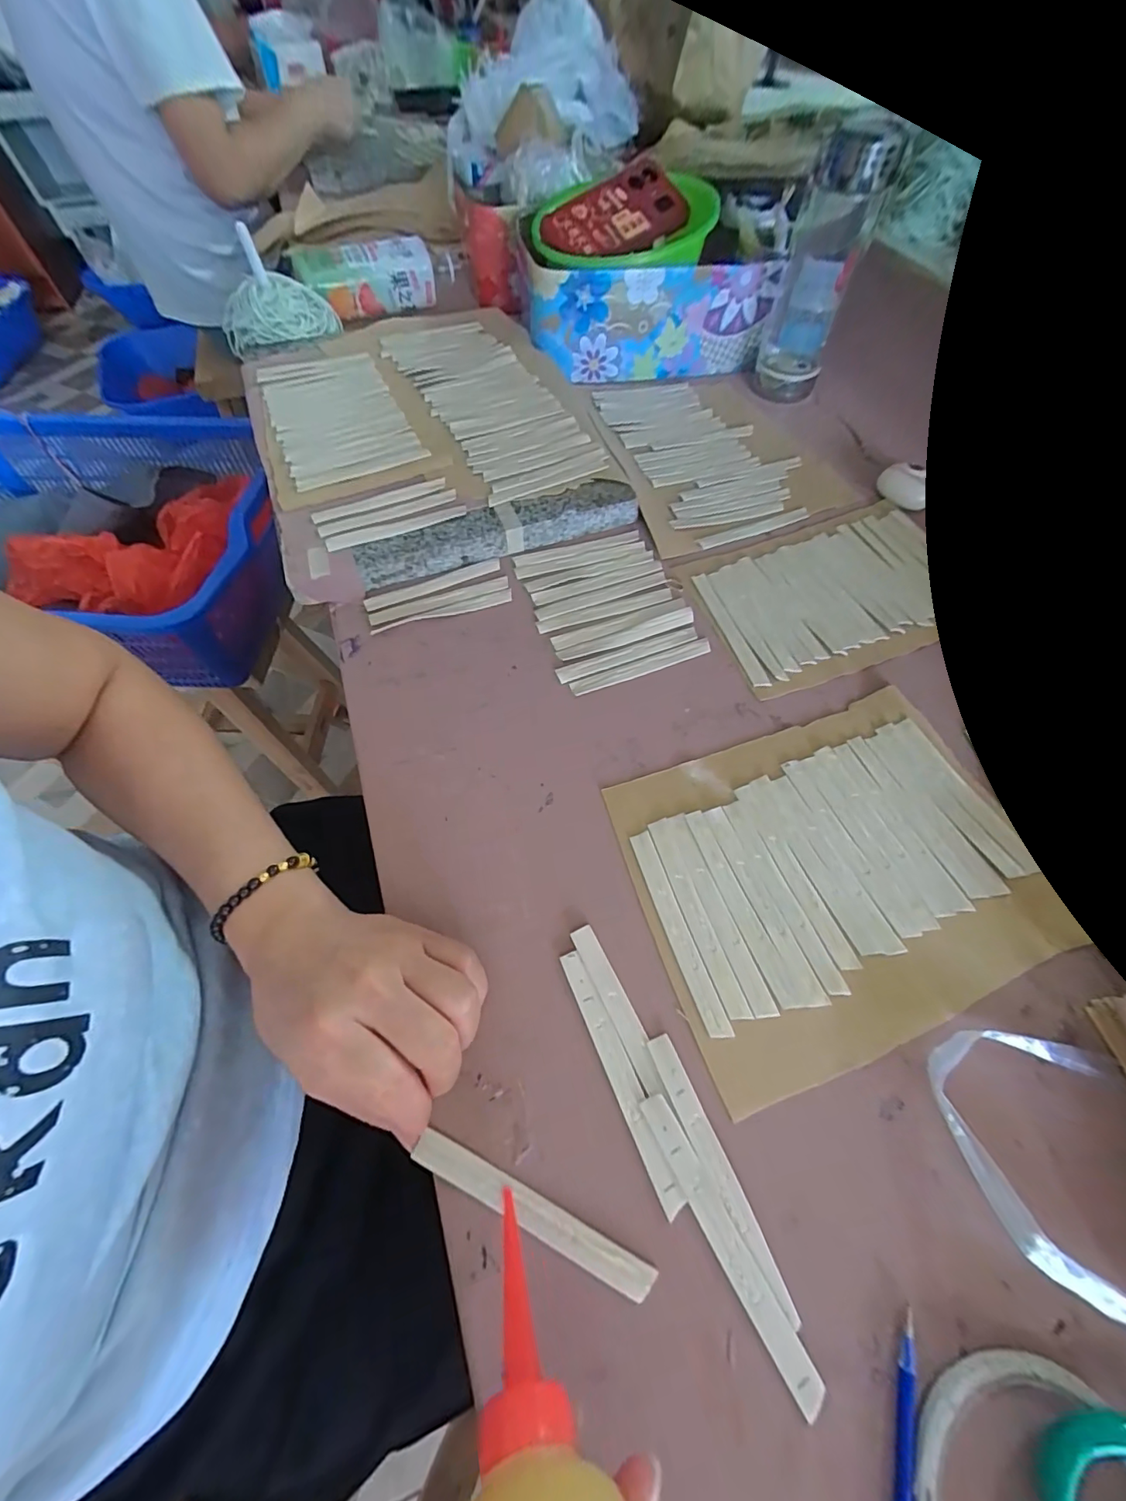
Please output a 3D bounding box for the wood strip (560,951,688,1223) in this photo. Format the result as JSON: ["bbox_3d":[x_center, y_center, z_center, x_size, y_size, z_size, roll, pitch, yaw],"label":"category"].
[{"bbox_3d":[0.028,0.159,0.245,0.012,0.004,0.116,-22,63,-12],"label":"wood strip"}]

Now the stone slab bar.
[{"bbox_3d":[-0.053,-0.189,0.427,0.242,0.026,0.035,-19,63,-10],"label":"stone slab bar"}]

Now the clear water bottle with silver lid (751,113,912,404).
[{"bbox_3d":[0.253,-0.468,0.489,0.066,0.189,0.065,13,62,7],"label":"clear water bottle with silver lid"}]

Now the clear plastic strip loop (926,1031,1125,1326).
[{"bbox_3d":[0.230,0.186,0.221,0.106,0.024,0.102,0,61,0],"label":"clear plastic strip loop"}]

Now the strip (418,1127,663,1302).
[{"bbox_3d":[-0.015,0.206,0.220,0.113,0.004,0.014,22,63,10],"label":"strip"}]

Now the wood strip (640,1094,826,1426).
[{"bbox_3d":[0.071,0.213,0.216,0.013,0.004,0.113,-27,65,-14],"label":"wood strip"}]

